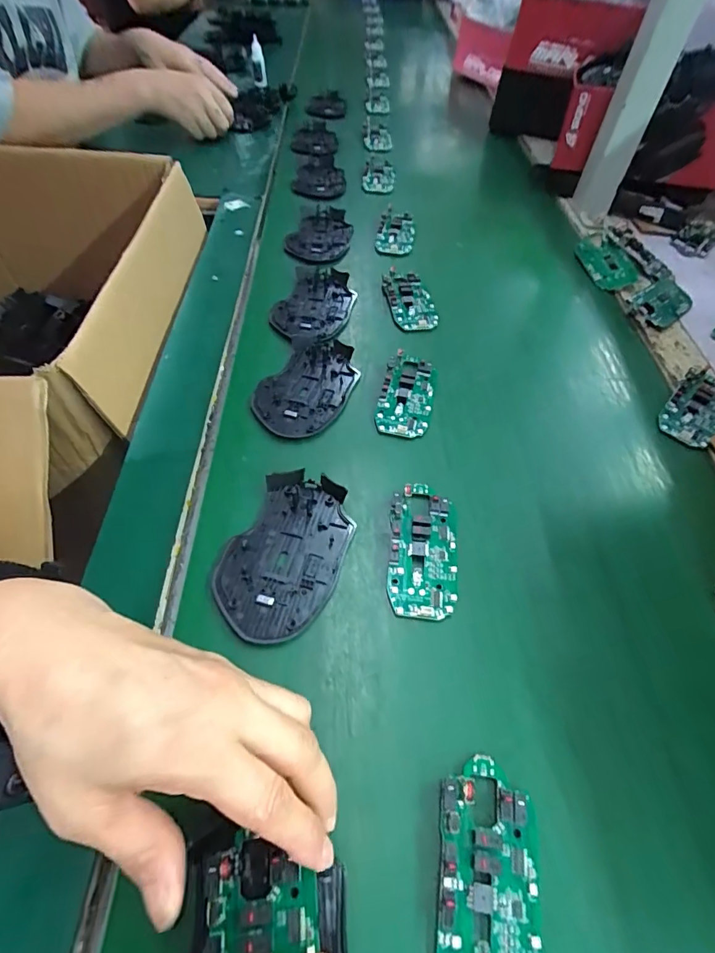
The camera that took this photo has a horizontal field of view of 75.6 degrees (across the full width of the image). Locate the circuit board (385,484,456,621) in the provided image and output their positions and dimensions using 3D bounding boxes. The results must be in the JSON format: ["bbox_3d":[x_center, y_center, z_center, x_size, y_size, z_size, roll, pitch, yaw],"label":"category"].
[{"bbox_3d":[0.044,0.047,0.310,0.044,0.010,0.096,5,54,2],"label":"circuit board"}]

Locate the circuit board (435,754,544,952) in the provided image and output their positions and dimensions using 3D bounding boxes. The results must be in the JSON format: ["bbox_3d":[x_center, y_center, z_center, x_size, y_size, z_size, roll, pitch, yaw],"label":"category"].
[{"bbox_3d":[0.060,0.186,0.209,0.045,0.012,0.097,7,55,3],"label":"circuit board"}]

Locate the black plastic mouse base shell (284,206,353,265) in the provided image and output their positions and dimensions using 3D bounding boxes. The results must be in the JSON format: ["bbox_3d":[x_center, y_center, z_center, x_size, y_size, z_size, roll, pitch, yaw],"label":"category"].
[{"bbox_3d":[-0.045,-0.287,0.545,0.066,0.011,0.109,12,55,7],"label":"black plastic mouse base shell"}]

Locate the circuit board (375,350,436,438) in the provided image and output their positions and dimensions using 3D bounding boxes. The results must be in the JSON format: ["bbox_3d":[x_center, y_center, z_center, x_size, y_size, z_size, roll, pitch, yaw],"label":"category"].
[{"bbox_3d":[0.042,-0.069,0.391,0.044,0.011,0.083,11,55,6],"label":"circuit board"}]

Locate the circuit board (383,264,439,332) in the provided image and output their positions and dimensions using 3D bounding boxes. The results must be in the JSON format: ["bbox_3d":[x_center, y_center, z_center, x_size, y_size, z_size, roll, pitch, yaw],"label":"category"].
[{"bbox_3d":[0.057,-0.187,0.483,0.046,0.014,0.082,-9,55,-8],"label":"circuit board"}]

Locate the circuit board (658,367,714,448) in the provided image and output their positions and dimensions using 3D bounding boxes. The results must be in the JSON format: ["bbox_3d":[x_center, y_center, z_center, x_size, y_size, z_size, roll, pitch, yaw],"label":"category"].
[{"bbox_3d":[0.297,-0.060,0.401,0.045,0.014,0.084,36,61,22],"label":"circuit board"}]

